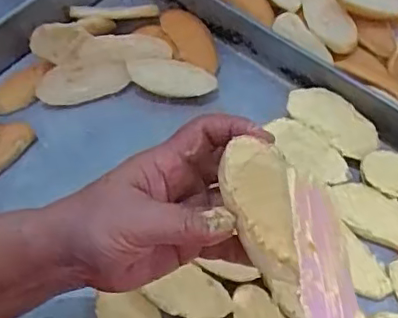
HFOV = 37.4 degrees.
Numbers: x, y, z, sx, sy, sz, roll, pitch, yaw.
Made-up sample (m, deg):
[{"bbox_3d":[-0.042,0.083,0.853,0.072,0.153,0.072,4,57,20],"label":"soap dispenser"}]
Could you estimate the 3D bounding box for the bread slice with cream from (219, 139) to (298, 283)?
[{"bbox_3d":[0.036,0.031,0.313,0.035,0.084,0.008,-21,19,-9],"label":"bread slice with cream"}]

